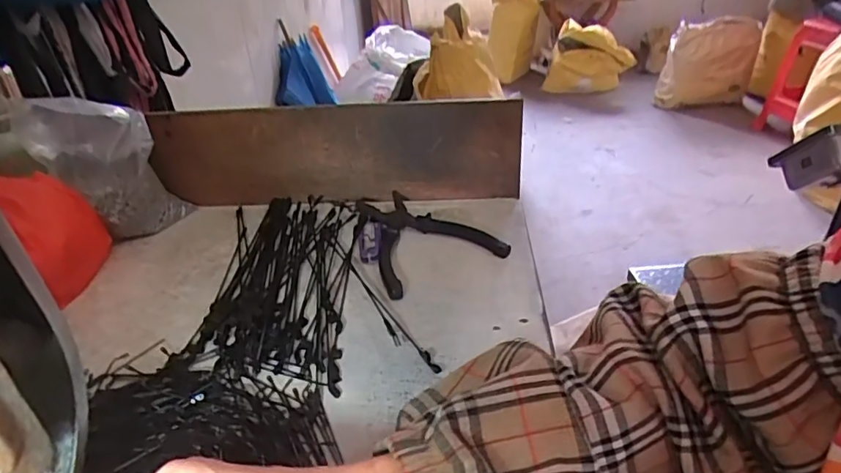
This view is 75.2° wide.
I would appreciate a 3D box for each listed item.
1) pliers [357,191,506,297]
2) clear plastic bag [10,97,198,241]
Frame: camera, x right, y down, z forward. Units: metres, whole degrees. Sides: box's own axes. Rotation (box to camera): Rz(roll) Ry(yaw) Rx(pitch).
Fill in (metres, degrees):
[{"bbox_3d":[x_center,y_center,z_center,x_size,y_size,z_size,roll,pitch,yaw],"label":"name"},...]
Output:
[{"bbox_3d":[-0.010,-0.003,0.553,0.125,0.019,0.169,-18,34,-25],"label":"pliers"},{"bbox_3d":[-0.311,-0.065,0.553,0.128,0.148,0.060,-21,36,-29],"label":"clear plastic bag"}]

